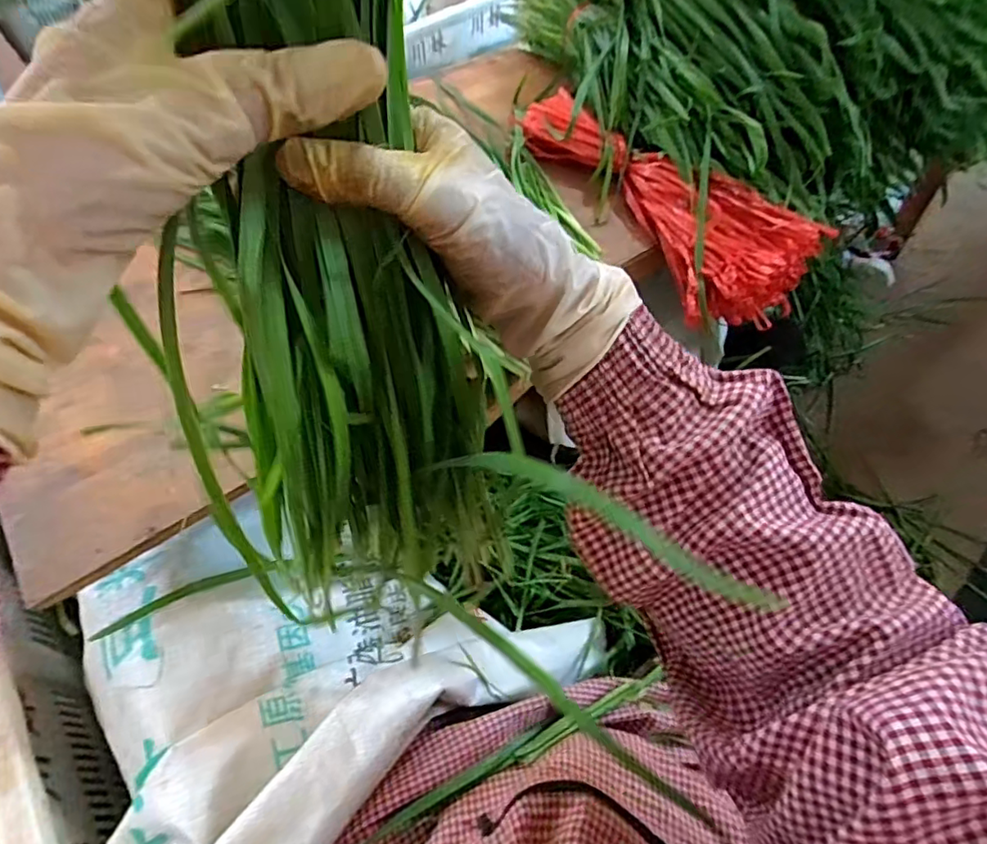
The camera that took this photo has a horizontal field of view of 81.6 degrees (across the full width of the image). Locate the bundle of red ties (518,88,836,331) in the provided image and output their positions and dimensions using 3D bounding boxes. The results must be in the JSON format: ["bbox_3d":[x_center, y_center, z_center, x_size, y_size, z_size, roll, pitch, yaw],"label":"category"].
[{"bbox_3d":[0.161,-0.234,0.573,0.128,0.063,0.343,-23,58,-15],"label":"bundle of red ties"}]

